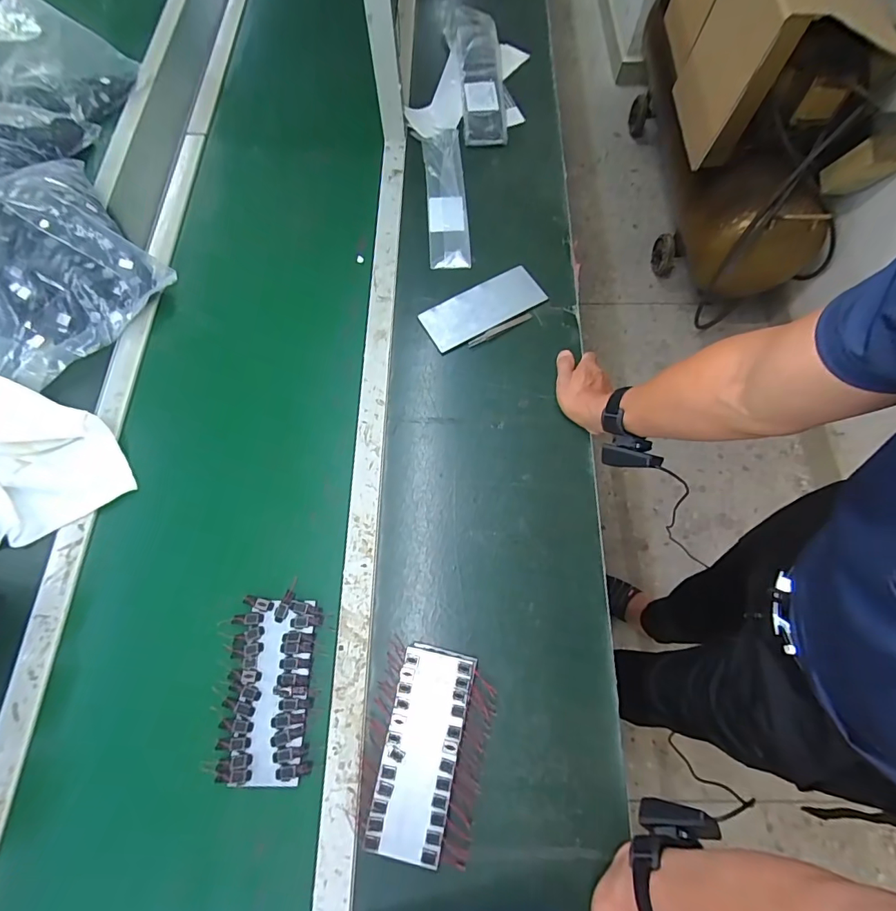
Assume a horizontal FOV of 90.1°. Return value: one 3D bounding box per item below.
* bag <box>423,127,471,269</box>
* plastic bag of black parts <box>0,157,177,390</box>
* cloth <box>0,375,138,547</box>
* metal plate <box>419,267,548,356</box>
[{"bbox_3d":[-0.005,-0.478,0.819,0.069,0.016,0.319,-3,70,-2],"label":"bag"},{"bbox_3d":[-0.661,-0.303,0.713,0.308,0.099,0.346,-41,75,-13],"label":"plastic bag of black parts"},{"bbox_3d":[-0.655,-0.022,0.641,0.282,0.038,0.340,-32,74,-11],"label":"cloth"},{"bbox_3d":[0.059,-0.242,0.727,0.206,0.011,0.084,-29,73,-10],"label":"metal plate"}]

